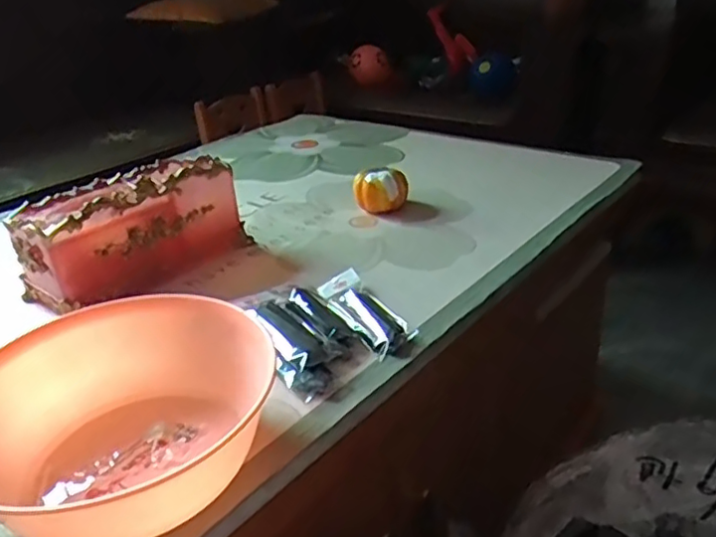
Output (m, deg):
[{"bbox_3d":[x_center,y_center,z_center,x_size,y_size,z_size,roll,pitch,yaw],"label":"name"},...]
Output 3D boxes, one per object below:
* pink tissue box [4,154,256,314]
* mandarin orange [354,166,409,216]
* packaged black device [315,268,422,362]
[{"bbox_3d":[-0.293,-0.055,0.803,0.146,0.122,0.257,19,36,37],"label":"pink tissue box"},{"bbox_3d":[0.034,-0.115,0.913,0.076,0.057,0.060,-9,28,-8],"label":"mandarin orange"},{"bbox_3d":[0.005,0.044,0.680,0.052,0.021,0.169,-16,30,-20],"label":"packaged black device"}]

